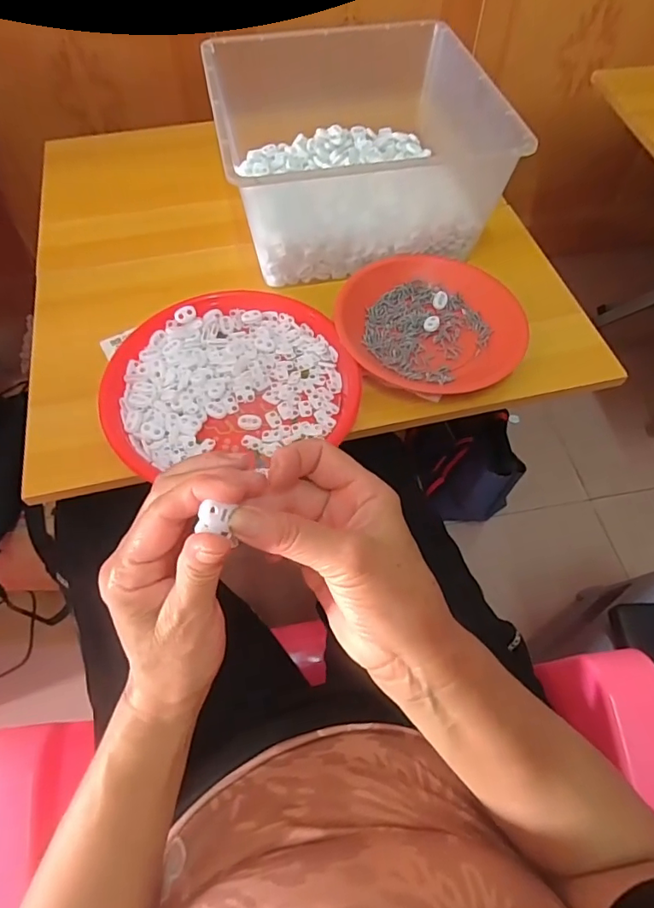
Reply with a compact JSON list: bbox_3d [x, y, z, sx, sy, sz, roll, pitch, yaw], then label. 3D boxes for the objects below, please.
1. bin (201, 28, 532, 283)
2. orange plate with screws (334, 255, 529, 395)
[{"bbox_3d":[0.025,-0.352,0.587,0.279,0.134,0.266,-11,61,-6],"label":"bin"},{"bbox_3d":[0.111,-0.142,0.542,0.192,0.027,0.166,11,61,6],"label":"orange plate with screws"}]

